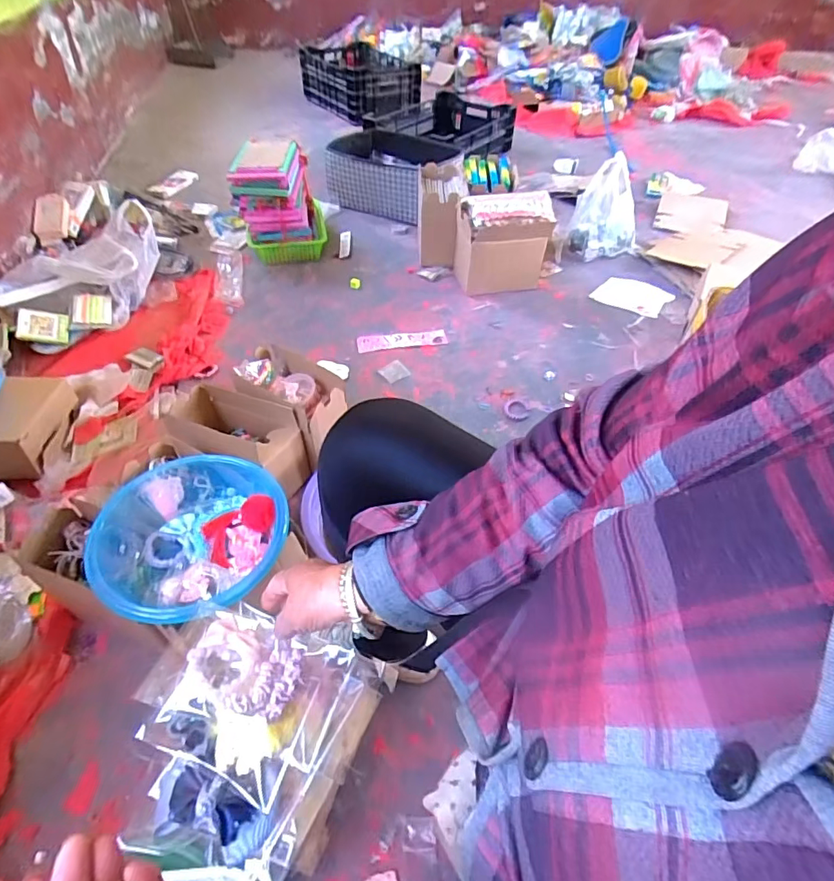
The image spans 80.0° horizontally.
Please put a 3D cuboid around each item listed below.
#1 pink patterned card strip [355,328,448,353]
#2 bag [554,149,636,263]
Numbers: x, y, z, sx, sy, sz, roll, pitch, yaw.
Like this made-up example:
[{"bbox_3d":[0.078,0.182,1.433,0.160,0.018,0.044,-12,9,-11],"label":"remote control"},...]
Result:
[{"bbox_3d":[-0.039,-0.266,1.304,0.233,0.011,0.061,-7,47,-10],"label":"pink patterned card strip"},{"bbox_3d":[0.604,-0.738,1.609,0.254,0.237,0.222,15,47,11],"label":"bag"}]

